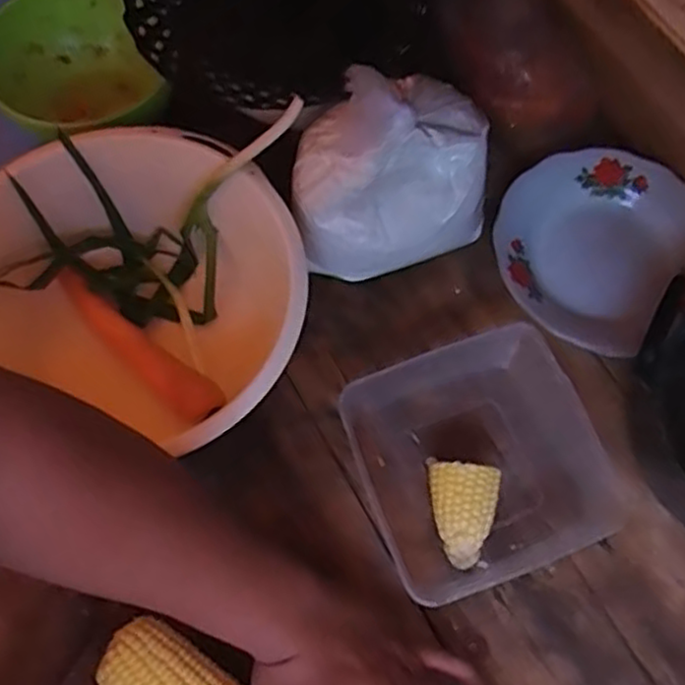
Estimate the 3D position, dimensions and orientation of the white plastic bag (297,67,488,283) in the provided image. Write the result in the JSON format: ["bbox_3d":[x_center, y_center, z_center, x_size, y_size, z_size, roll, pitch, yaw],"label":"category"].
[{"bbox_3d":[0.039,-0.120,0.535,0.153,0.177,0.078,-7,68,-5],"label":"white plastic bag"}]

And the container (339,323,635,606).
[{"bbox_3d":[0.096,0.084,0.518,0.163,0.056,0.161,-20,69,-10],"label":"container"}]

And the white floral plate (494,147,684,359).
[{"bbox_3d":[0.210,-0.076,0.593,0.174,0.043,0.161,1,67,-1],"label":"white floral plate"}]

